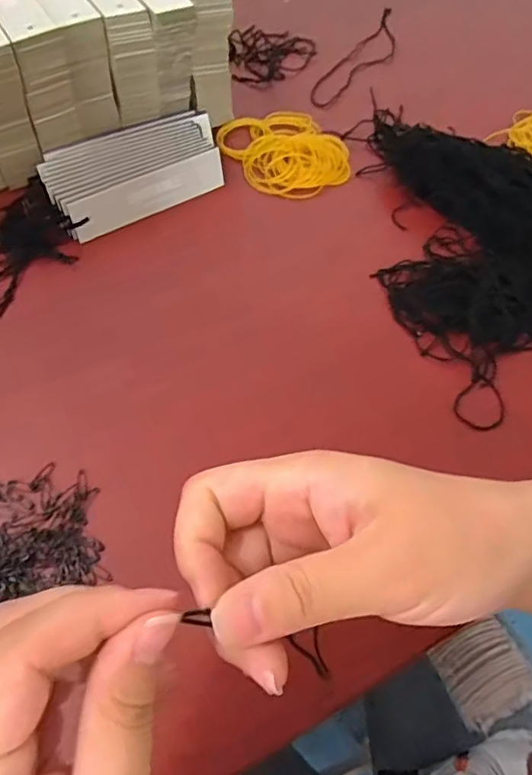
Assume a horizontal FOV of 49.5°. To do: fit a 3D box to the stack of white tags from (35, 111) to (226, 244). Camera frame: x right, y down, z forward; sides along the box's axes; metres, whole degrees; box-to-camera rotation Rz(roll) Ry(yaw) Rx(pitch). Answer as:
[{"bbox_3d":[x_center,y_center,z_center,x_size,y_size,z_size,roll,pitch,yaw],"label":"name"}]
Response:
[{"bbox_3d":[-0.101,-0.168,0.451,0.135,0.029,0.079,-24,63,-17],"label":"stack of white tags"}]

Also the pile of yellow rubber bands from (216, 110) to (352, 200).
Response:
[{"bbox_3d":[0.017,-0.204,0.490,0.089,0.015,0.106,-26,64,-18],"label":"pile of yellow rubber bands"}]

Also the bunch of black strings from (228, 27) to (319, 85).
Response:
[{"bbox_3d":[0.008,-0.333,0.578,0.086,0.013,0.076,-2,59,-5],"label":"bunch of black strings"}]

